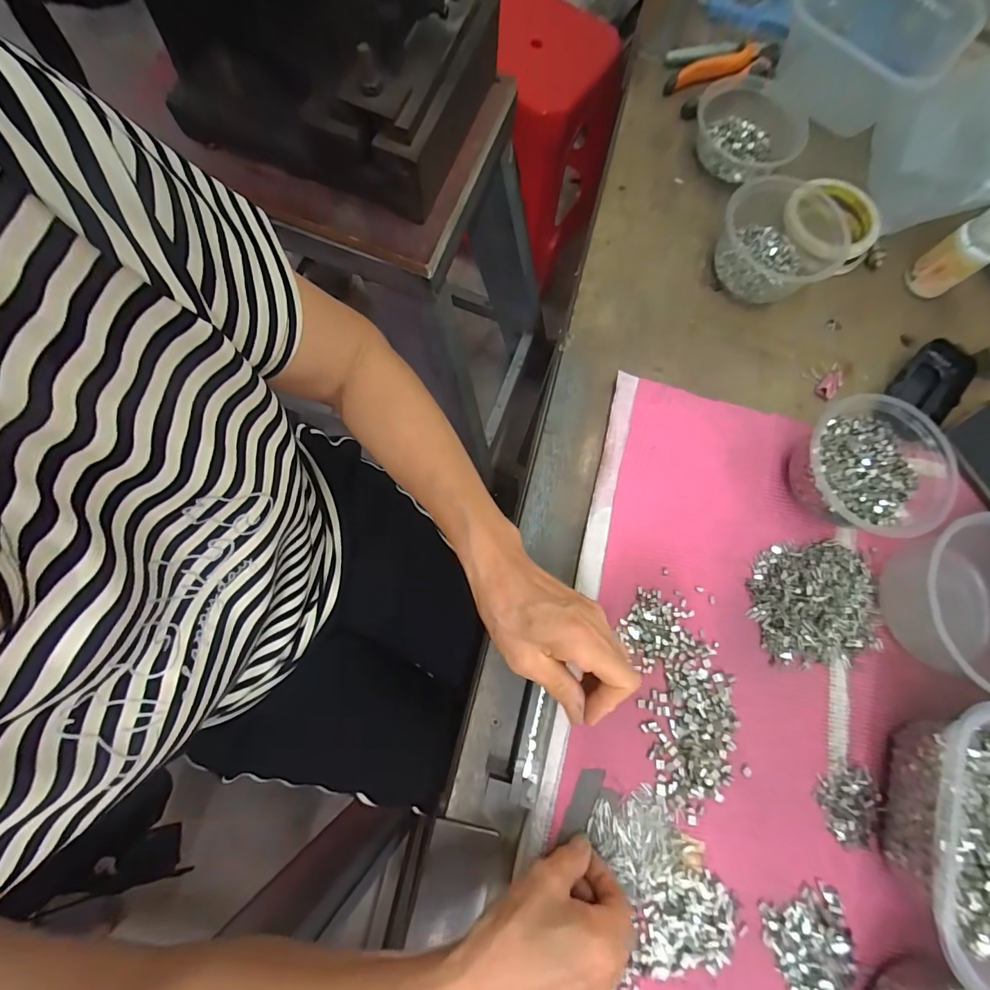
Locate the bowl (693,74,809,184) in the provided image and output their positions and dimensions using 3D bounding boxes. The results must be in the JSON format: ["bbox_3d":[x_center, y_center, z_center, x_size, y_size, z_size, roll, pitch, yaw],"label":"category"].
[{"bbox_3d":[0.275,-0.386,0.474,0.120,0.036,0.124,-25,78,-6],"label":"bowl"}]

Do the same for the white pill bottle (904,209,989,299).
[{"bbox_3d":[0.460,-0.237,0.440,0.041,0.083,0.044,-34,79,-8],"label":"white pill bottle"}]

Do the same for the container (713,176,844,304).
[{"bbox_3d":[0.289,-0.253,0.438,0.137,0.050,0.112,-27,78,-6],"label":"container"}]

